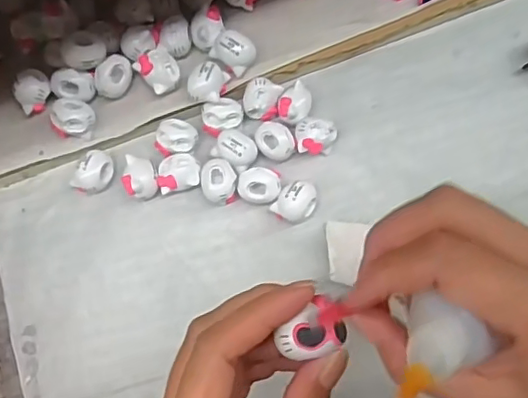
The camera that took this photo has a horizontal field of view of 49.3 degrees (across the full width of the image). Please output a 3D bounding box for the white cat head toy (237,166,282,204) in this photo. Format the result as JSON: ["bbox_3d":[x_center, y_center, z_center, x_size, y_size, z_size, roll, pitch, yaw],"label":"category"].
[{"bbox_3d":[-0.003,-0.008,0.341,0.024,0.014,0.022,0,73,1],"label":"white cat head toy"}]

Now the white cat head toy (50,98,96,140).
[{"bbox_3d":[-0.112,-0.046,0.337,0.022,0.016,0.024,0,73,1],"label":"white cat head toy"}]

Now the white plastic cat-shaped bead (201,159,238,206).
[{"bbox_3d":[-0.027,-0.010,0.340,0.020,0.018,0.024,-21,74,-5],"label":"white plastic cat-shaped bead"}]

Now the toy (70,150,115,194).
[{"bbox_3d":[-0.101,-0.015,0.343,0.018,0.017,0.027,31,76,10],"label":"toy"}]

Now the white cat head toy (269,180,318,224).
[{"bbox_3d":[0.019,0.002,0.336,0.022,0.018,0.026,38,77,11],"label":"white cat head toy"}]

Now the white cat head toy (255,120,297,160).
[{"bbox_3d":[0.007,-0.034,0.347,0.025,0.019,0.018,32,76,10],"label":"white cat head toy"}]

